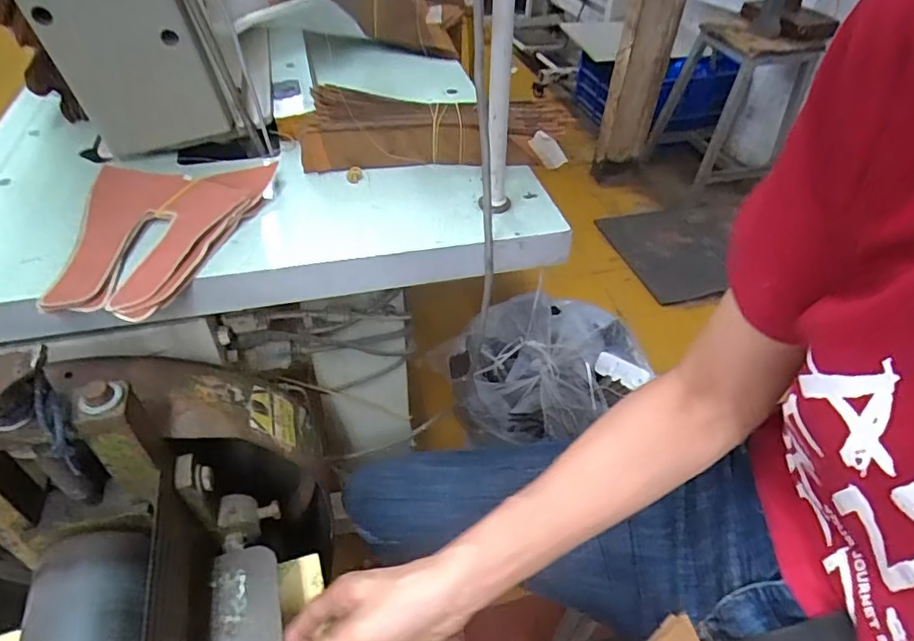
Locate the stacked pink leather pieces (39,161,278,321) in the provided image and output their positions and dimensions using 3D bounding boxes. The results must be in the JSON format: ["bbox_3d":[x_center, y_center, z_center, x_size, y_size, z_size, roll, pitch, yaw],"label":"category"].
[{"bbox_3d":[-0.244,-0.075,0.457,0.141,0.033,0.190,1,45,-3],"label":"stacked pink leather pieces"}]

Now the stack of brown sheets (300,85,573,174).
[{"bbox_3d":[-0.025,-0.201,0.586,0.263,0.053,0.097,-2,45,-6],"label":"stack of brown sheets"}]

